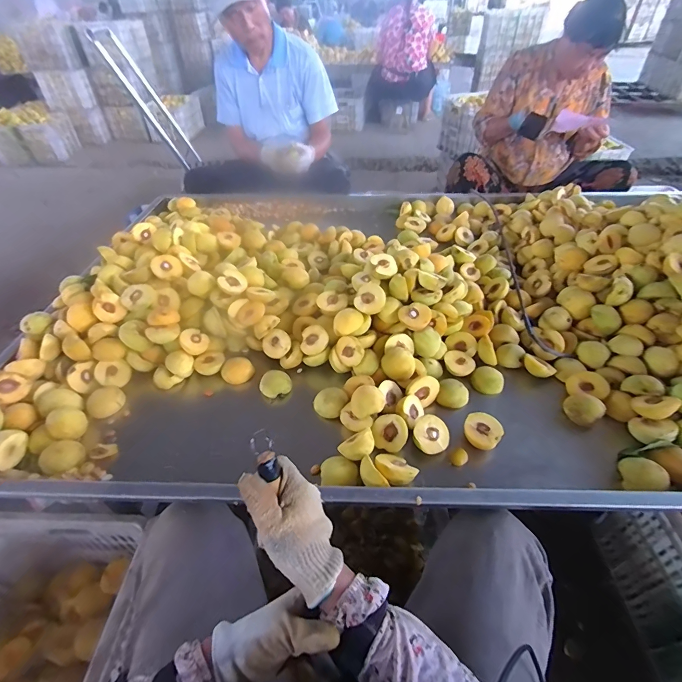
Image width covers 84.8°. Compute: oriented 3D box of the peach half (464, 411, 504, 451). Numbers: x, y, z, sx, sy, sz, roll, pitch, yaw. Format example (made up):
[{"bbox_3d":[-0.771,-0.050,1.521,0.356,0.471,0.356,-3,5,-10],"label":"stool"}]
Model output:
[{"bbox_3d":[0.236,0.156,0.628,0.058,0.036,0.067,27,50,27],"label":"peach half"}]

